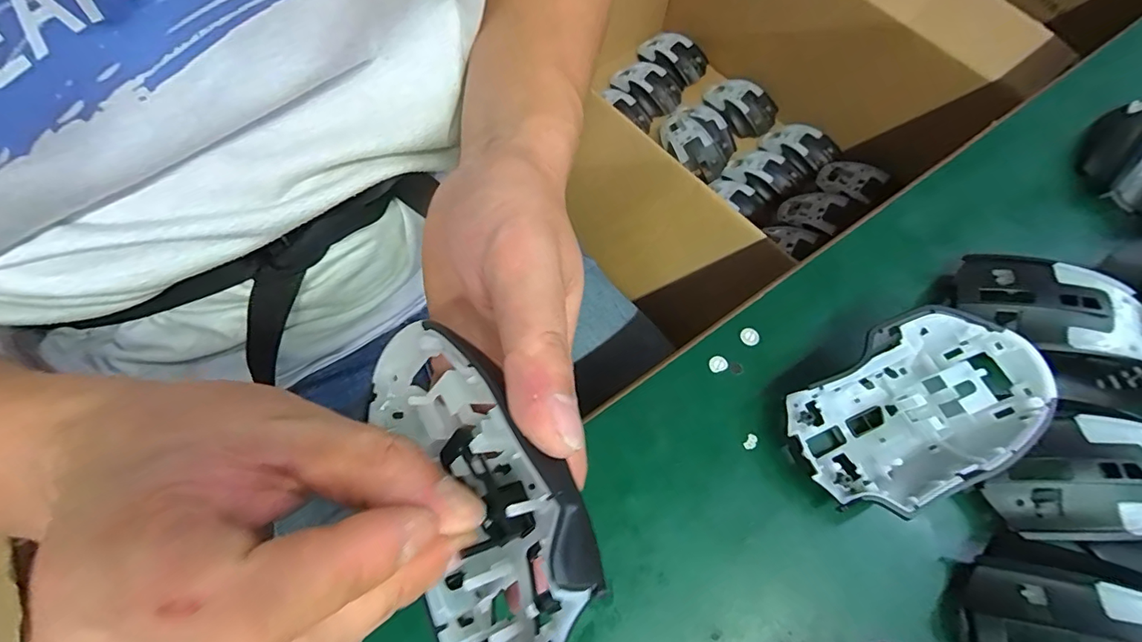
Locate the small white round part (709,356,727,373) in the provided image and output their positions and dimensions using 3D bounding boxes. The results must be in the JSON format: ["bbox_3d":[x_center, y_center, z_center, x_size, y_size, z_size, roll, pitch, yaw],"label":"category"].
[{"bbox_3d":[0.081,0.023,0.273,0.010,0.004,0.009,-23,70,-12],"label":"small white round part"}]

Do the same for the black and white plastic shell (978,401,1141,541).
[{"bbox_3d":[0.238,0.069,0.227,0.081,0.027,0.057,-5,68,-5],"label":"black and white plastic shell"}]

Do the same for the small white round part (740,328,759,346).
[{"bbox_3d":[0.101,0.009,0.279,0.010,0.004,0.010,1,67,-2],"label":"small white round part"}]

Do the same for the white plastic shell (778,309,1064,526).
[{"bbox_3d":[0.162,0.045,0.241,0.111,0.049,0.076,-34,73,-15],"label":"white plastic shell"}]

